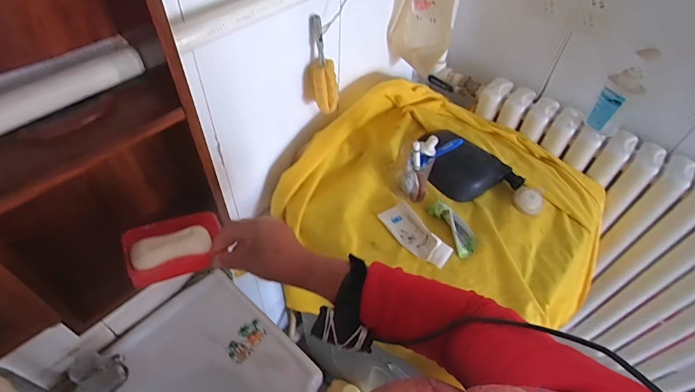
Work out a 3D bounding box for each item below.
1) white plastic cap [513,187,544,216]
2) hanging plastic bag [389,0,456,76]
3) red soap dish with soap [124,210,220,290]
[{"bbox_3d":[0.371,0.008,0.814,0.060,0.034,0.055,2,50,-2],"label":"white plastic cap"},{"bbox_3d":[0.171,-0.396,0.861,0.115,0.311,0.108,28,54,19],"label":"hanging plastic bag"},{"bbox_3d":[-0.217,0.057,0.496,0.109,0.040,0.082,-17,53,-17],"label":"red soap dish with soap"}]

